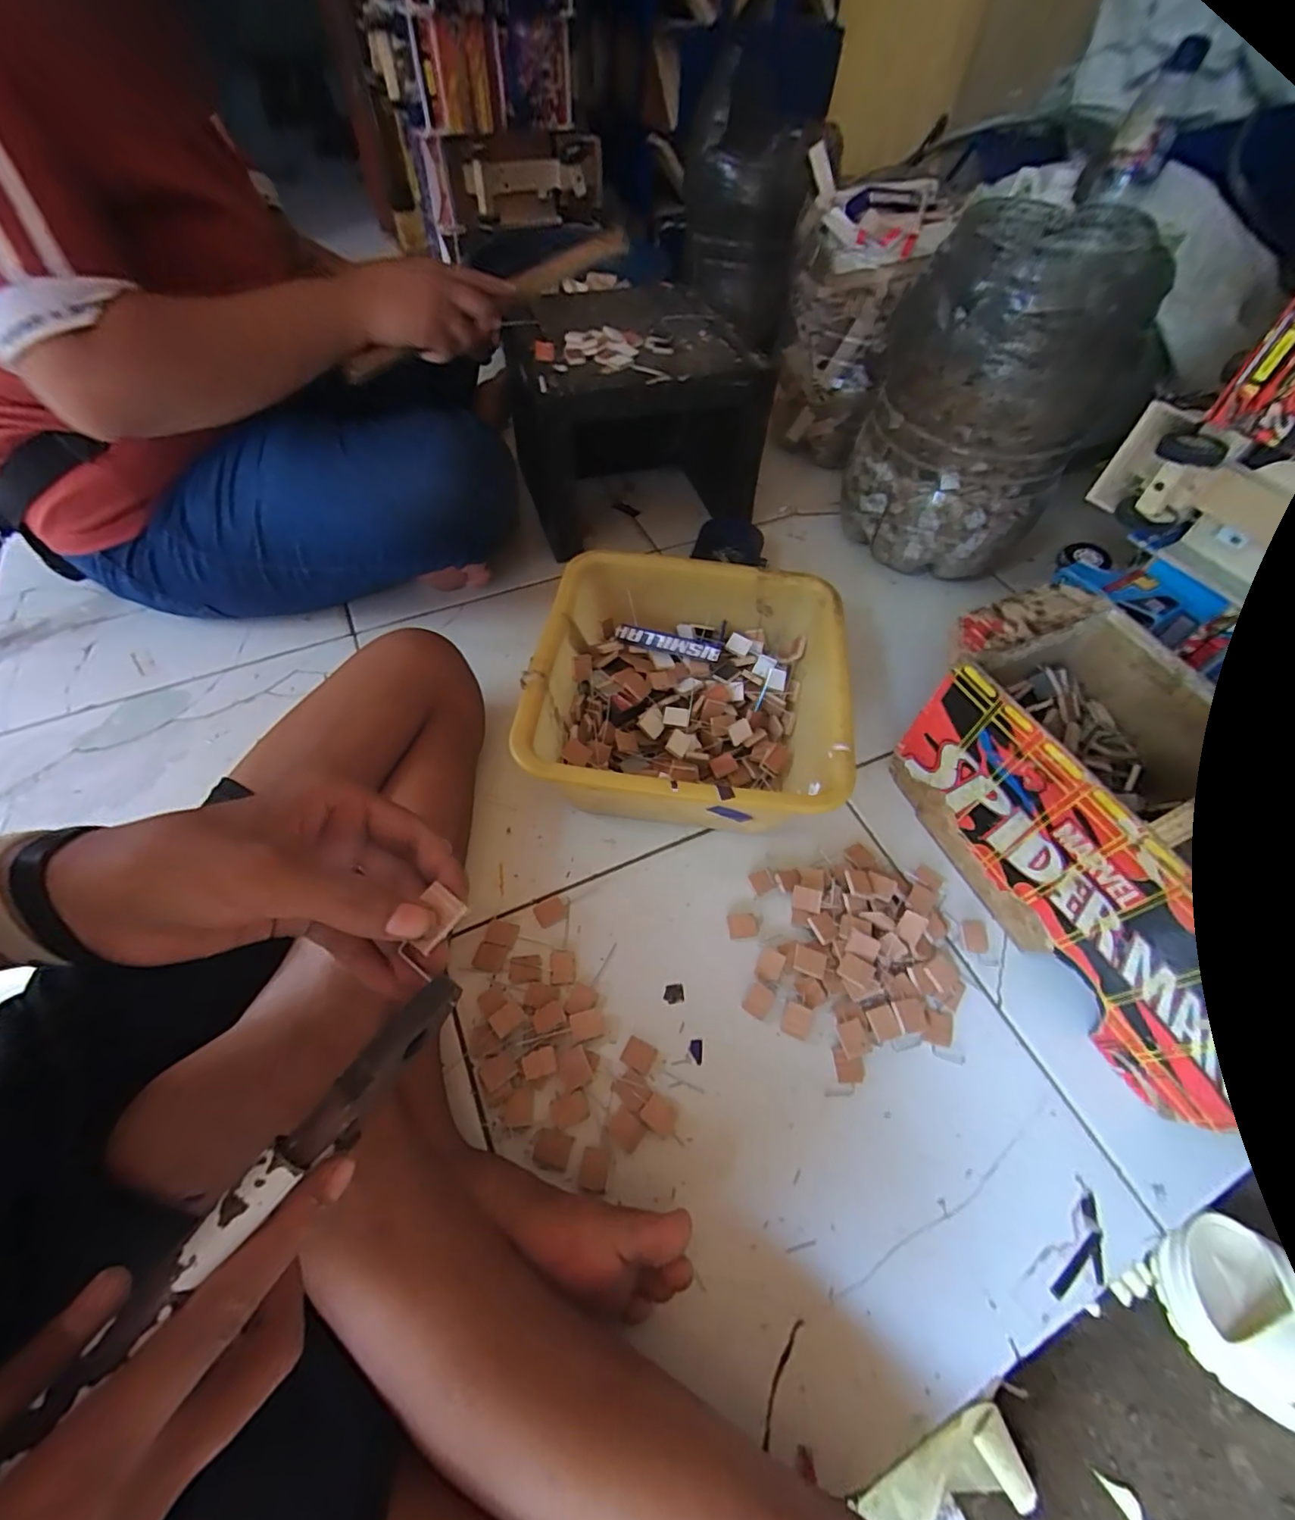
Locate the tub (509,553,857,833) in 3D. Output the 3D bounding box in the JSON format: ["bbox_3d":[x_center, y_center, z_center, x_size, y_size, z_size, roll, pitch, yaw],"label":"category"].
[{"bbox_3d":[0.034,-0.051,0.544,0.257,0.125,0.260,6,56,3],"label":"tub"}]

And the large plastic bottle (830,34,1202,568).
[{"bbox_3d":[0.371,-0.397,0.643,0.220,0.313,0.215,21,58,12],"label":"large plastic bottle"}]

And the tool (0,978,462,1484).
[{"bbox_3d":[-0.128,0.145,0.202,0.014,0.022,0.156,34,63,20],"label":"tool"}]

